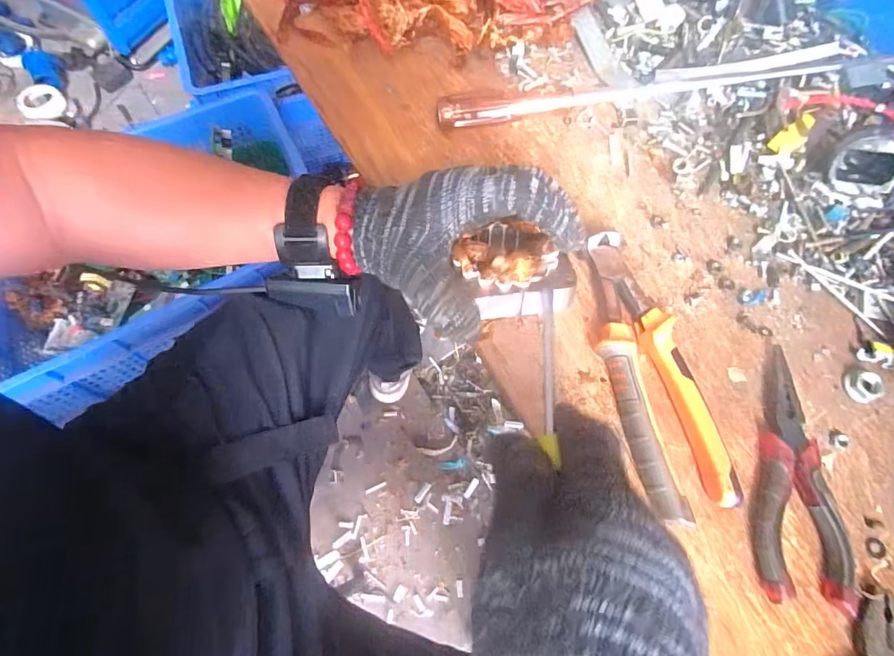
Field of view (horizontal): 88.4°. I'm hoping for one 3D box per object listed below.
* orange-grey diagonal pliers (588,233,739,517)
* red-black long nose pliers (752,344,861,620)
[{"bbox_3d":[0.132,0.025,0.309,0.056,0.017,0.191,-11,69,-6],"label":"orange-grey diagonal pliers"},{"bbox_3d":[0.217,0.087,0.292,0.047,0.015,0.154,8,68,2],"label":"red-black long nose pliers"}]

